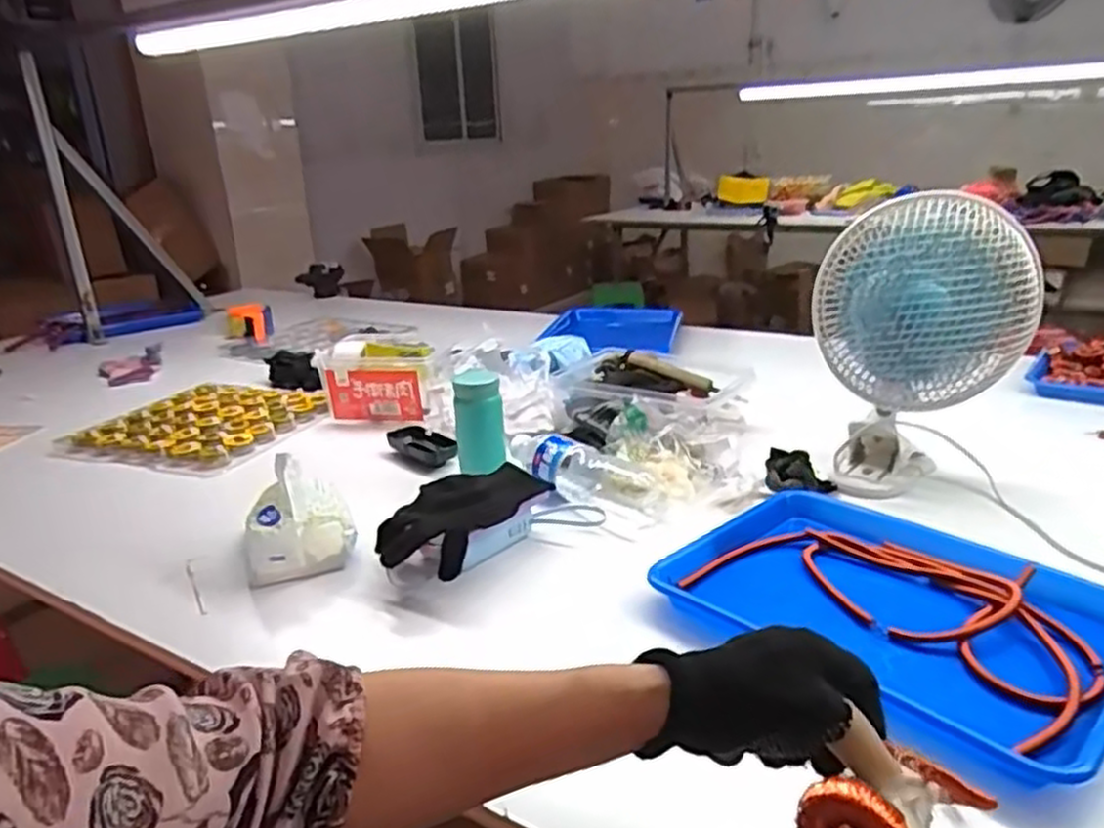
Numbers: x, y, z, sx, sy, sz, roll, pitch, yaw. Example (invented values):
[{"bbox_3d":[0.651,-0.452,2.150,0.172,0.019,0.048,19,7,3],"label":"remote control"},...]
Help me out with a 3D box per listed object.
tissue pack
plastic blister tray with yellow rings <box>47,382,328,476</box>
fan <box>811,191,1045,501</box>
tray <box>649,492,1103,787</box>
[{"bbox_3d":[-0.252,0.094,0.763,0.097,0.096,0.112,-8,20,-14],"label":"tissue pack"},{"bbox_3d":[-0.507,0.010,1.136,0.290,0.030,0.274,4,20,18],"label":"plastic blister tray with yellow rings"},{"bbox_3d":[0.384,-0.071,0.812,0.199,0.303,0.116,1,20,9],"label":"fan"},{"bbox_3d":[0.280,0.156,0.630,0.243,0.027,0.335,-17,24,-35],"label":"tray"}]

